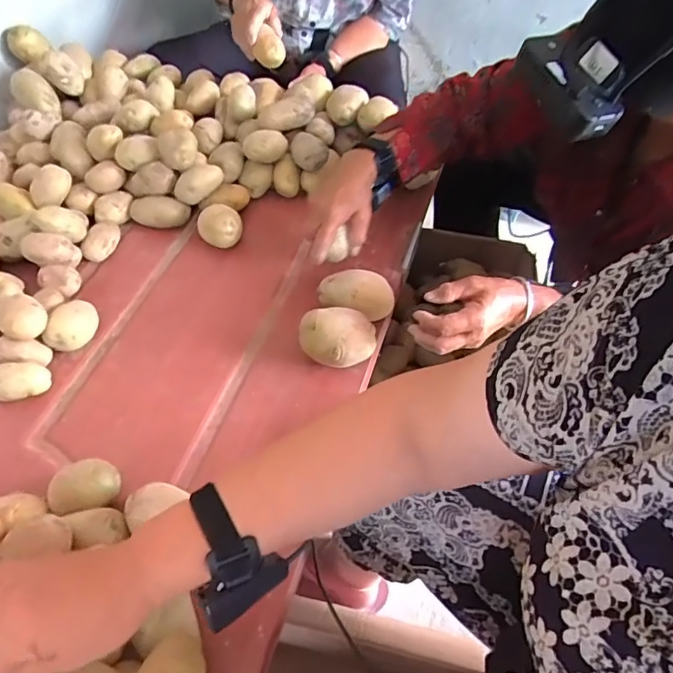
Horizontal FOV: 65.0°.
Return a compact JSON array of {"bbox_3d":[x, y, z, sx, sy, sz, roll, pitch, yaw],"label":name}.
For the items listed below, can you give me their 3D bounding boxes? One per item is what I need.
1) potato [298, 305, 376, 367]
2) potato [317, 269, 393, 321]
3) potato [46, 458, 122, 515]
[{"bbox_3d":[0.002,0.003,0.646,0.090,0.058,0.063,-2,53,0],"label":"potato"},{"bbox_3d":[0.025,-0.045,0.687,0.099,0.060,0.059,3,53,3],"label":"potato"},{"bbox_3d":[-0.260,0.160,0.550,0.068,0.045,0.048,-19,55,-13],"label":"potato"}]

